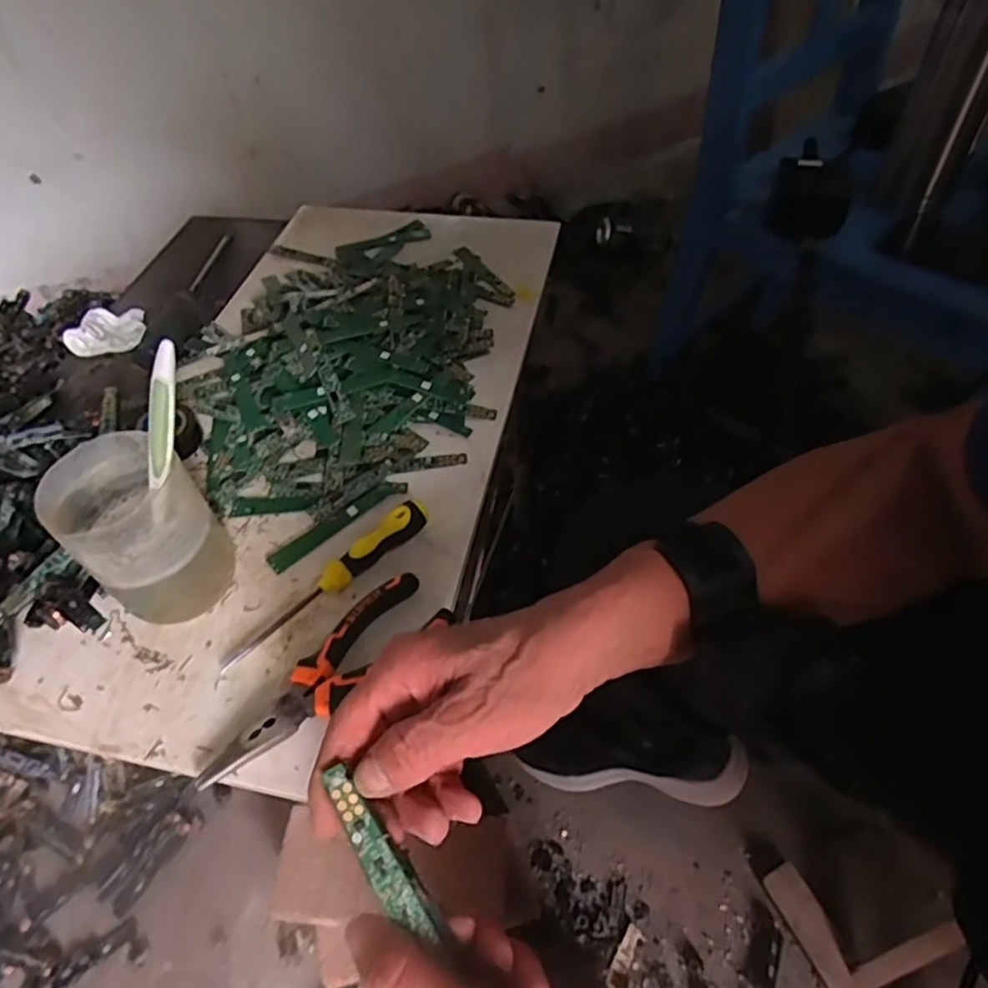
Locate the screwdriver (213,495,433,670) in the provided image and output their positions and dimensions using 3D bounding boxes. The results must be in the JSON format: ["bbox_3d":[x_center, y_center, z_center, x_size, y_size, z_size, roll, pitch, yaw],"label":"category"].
[{"bbox_3d":[-0.102,0.054,0.423,0.157,0.028,0.018,-38,57,-26],"label":"screwdriver"}]

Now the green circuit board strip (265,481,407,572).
[{"bbox_3d":[-0.111,0.019,0.476,0.110,0.006,0.017,-35,70,-22],"label":"green circuit board strip"}]

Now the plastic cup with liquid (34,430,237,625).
[{"bbox_3d":[-0.212,0.025,0.404,0.076,0.096,0.074,-2,49,2],"label":"plastic cup with liquid"}]

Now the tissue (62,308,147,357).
[{"bbox_3d":[-0.366,-0.154,0.621,0.067,0.021,0.051,-16,50,-10],"label":"tissue"}]

